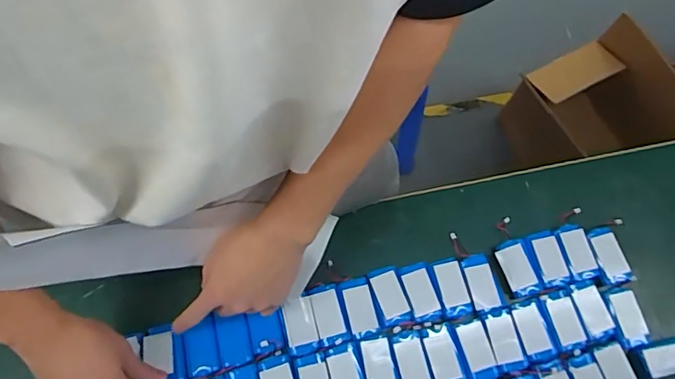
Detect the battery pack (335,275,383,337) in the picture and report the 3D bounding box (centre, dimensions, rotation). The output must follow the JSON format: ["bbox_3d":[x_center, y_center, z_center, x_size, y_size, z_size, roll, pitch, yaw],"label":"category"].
[{"bbox_3d":[0.025,0.135,0.576,0.037,0.004,0.066,-16,74,-8],"label":"battery pack"}]

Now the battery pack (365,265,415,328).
[{"bbox_3d":[0.061,0.124,0.581,0.036,0.004,0.066,-18,74,-8],"label":"battery pack"}]

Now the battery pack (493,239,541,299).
[{"bbox_3d":[0.215,0.094,0.598,0.038,0.005,0.064,-16,74,-8],"label":"battery pack"}]

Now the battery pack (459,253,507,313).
[{"bbox_3d":[0.171,0.111,0.590,0.037,0.004,0.065,-15,74,-7],"label":"battery pack"}]

